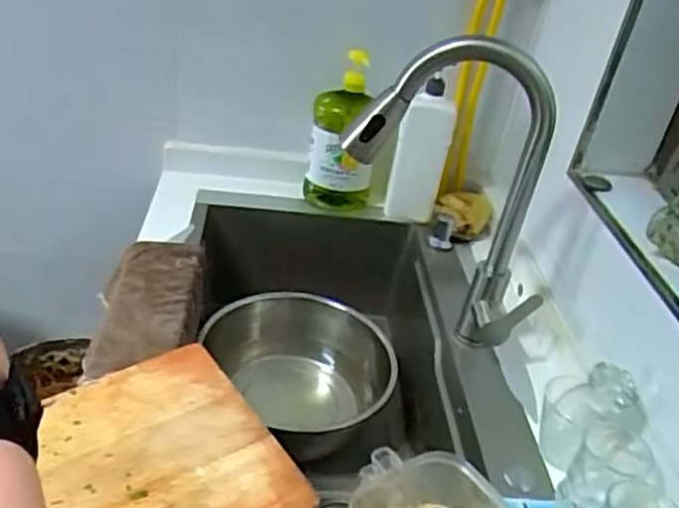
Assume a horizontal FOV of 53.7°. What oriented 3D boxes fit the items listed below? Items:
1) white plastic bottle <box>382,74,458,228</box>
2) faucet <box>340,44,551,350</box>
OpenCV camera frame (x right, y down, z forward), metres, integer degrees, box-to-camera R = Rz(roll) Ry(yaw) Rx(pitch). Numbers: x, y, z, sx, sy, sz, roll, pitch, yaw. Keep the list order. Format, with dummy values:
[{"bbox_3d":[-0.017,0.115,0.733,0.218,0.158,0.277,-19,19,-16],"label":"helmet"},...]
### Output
[{"bbox_3d":[0.133,-0.161,1.117,0.091,0.226,0.069,12,32,4],"label":"white plastic bottle"},{"bbox_3d":[0.137,-0.071,0.823,0.268,0.371,0.095,23,35,20],"label":"faucet"}]

